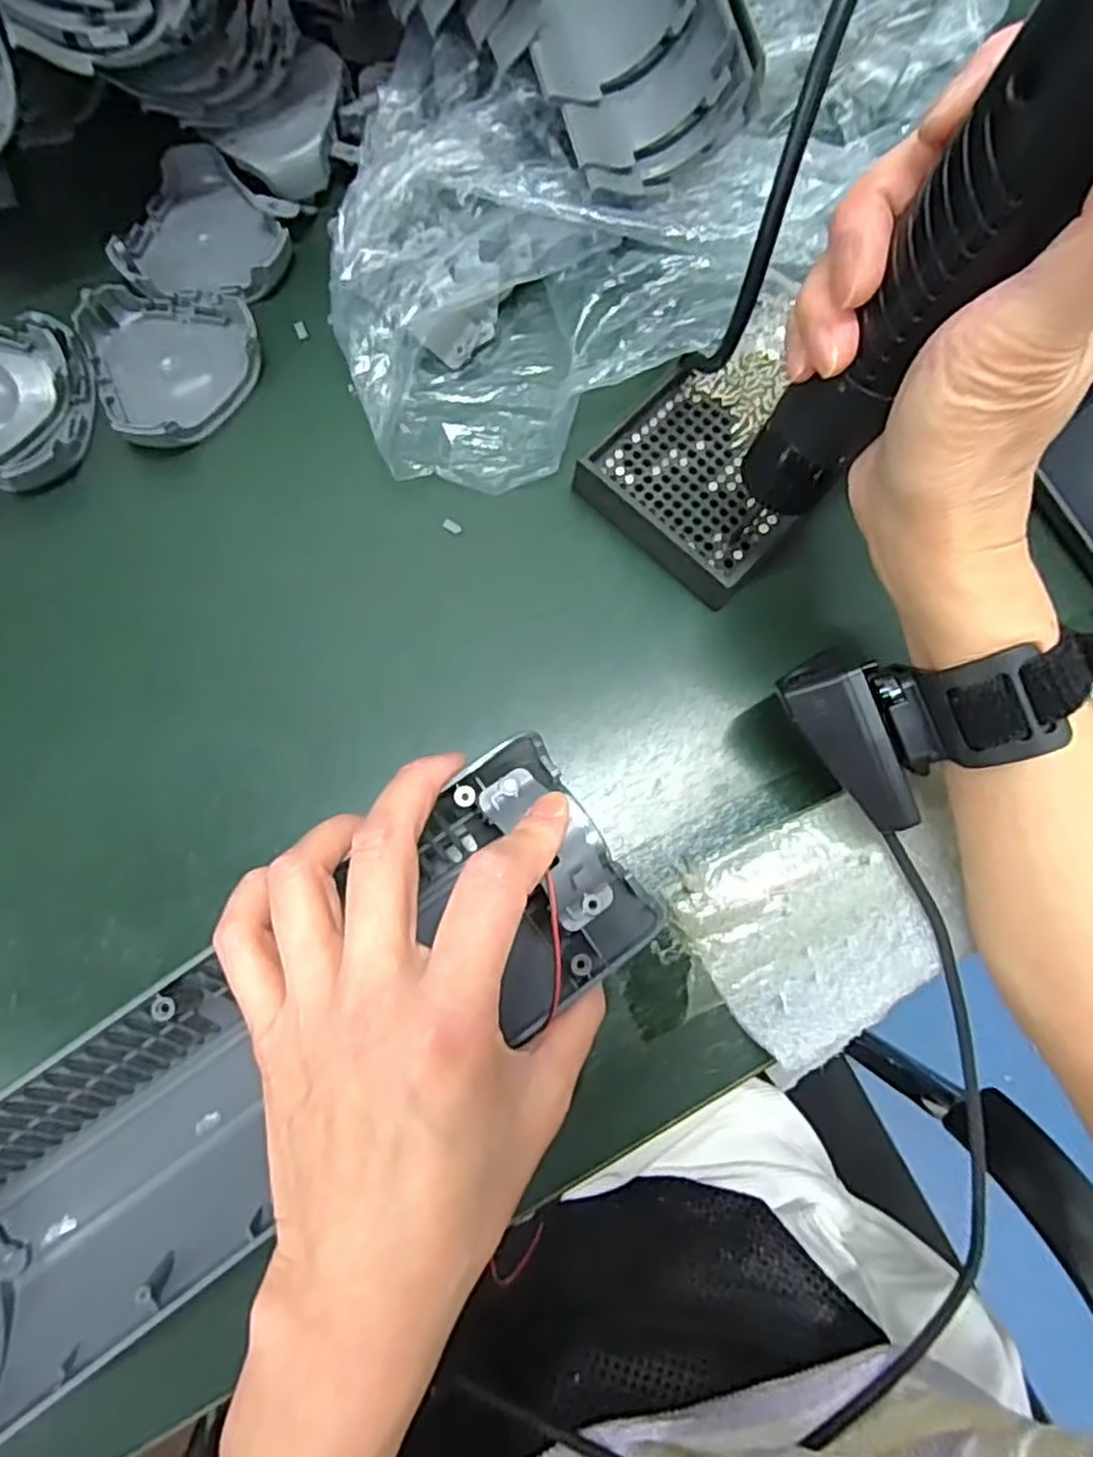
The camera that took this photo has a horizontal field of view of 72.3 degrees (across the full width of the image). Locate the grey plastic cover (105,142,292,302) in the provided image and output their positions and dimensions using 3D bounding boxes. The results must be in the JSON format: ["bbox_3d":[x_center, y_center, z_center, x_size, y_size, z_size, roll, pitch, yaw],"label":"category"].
[{"bbox_3d":[-0.164,-0.243,0.363,0.075,0.019,0.075,0,77,-2],"label":"grey plastic cover"}]

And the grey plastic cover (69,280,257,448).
[{"bbox_3d":[-0.172,-0.170,0.349,0.076,0.020,0.083,-16,78,-5],"label":"grey plastic cover"}]

